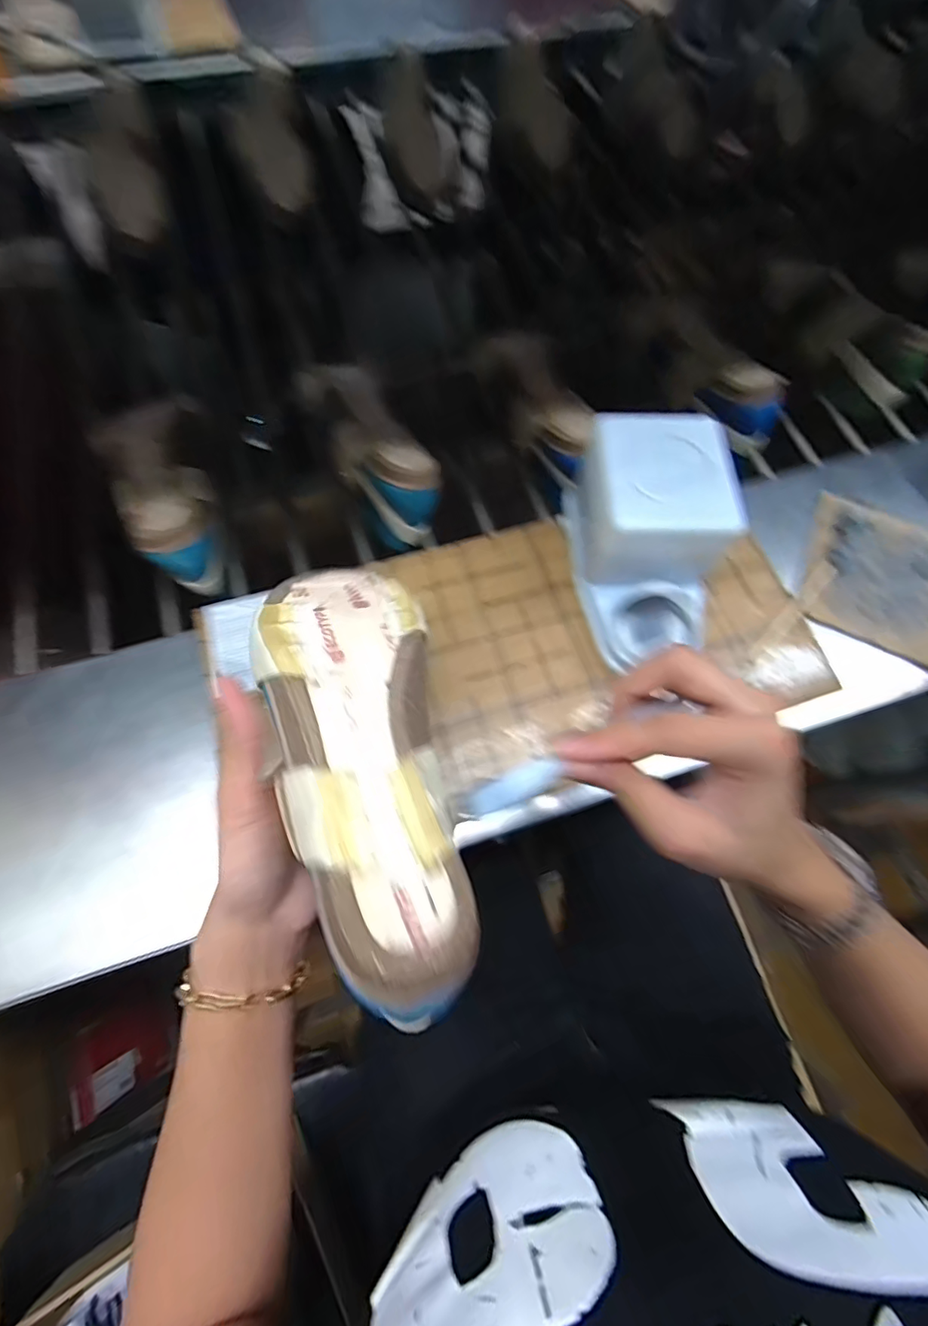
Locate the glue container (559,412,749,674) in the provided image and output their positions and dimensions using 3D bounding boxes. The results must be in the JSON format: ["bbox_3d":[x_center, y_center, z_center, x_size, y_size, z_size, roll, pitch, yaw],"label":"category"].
[{"bbox_3d":[0.146,-0.090,0.411,0.107,0.106,0.174,-7,68,-5],"label":"glue container"}]

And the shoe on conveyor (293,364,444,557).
[{"bbox_3d":[-0.090,-0.213,0.512,0.071,0.074,0.203,-27,81,-11],"label":"shoe on conveyor"}]

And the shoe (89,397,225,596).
[{"bbox_3d":[-0.279,-0.158,0.495,0.076,0.088,0.198,-19,70,-10],"label":"shoe"}]

